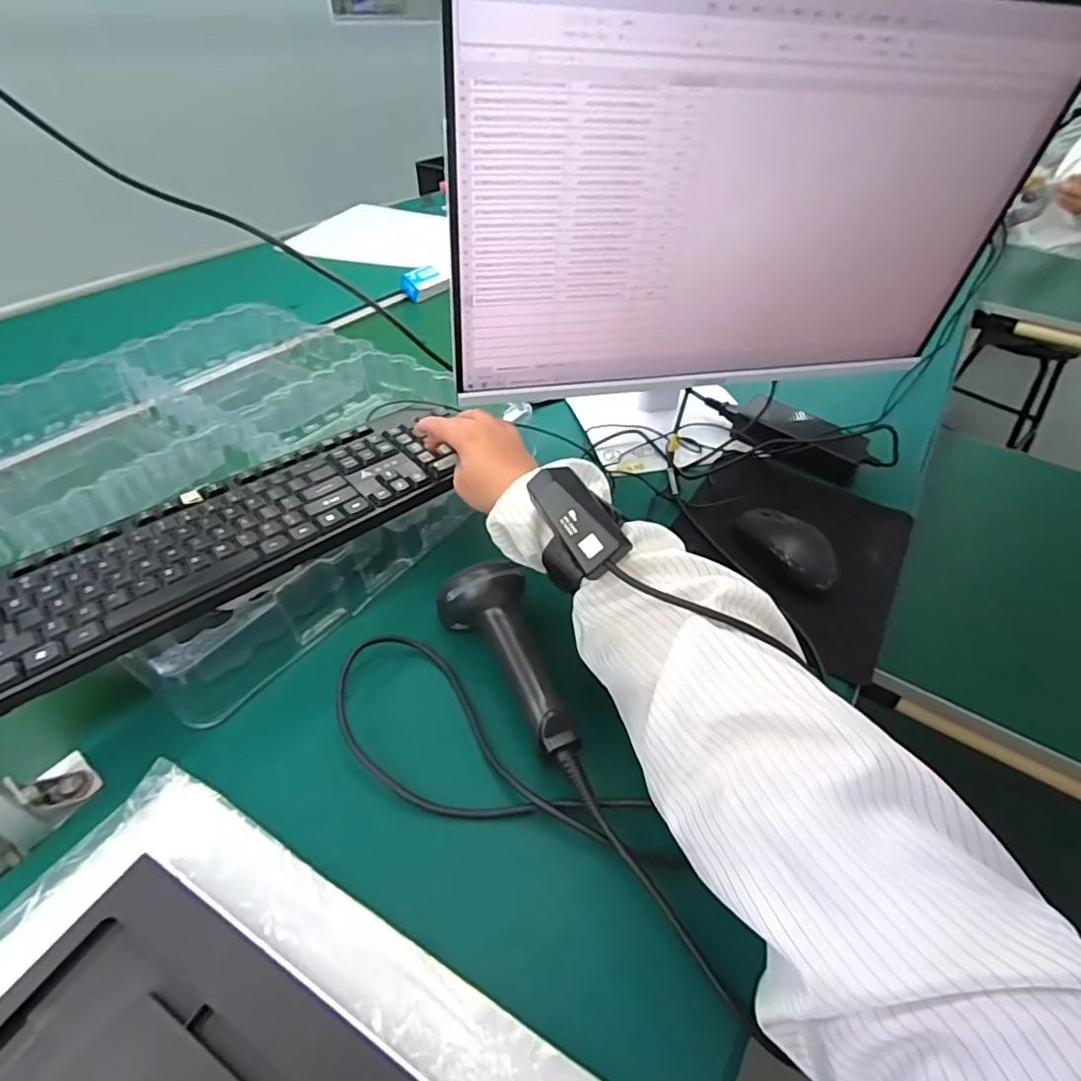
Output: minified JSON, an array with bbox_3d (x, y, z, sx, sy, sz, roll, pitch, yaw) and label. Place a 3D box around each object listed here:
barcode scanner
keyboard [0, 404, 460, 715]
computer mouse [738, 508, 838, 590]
[{"bbox_3d":[-0.027,0.089,0.421,0.061,0.066,0.148,-12,45,-16],"label":"barcode scanner"},{"bbox_3d":[-0.229,-0.010,0.458,0.362,0.024,0.115,-33,54,-31],"label":"keyboard"},{"bbox_3d":[0.237,0.007,0.554,0.051,0.032,0.096,-22,49,-26],"label":"computer mouse"}]

